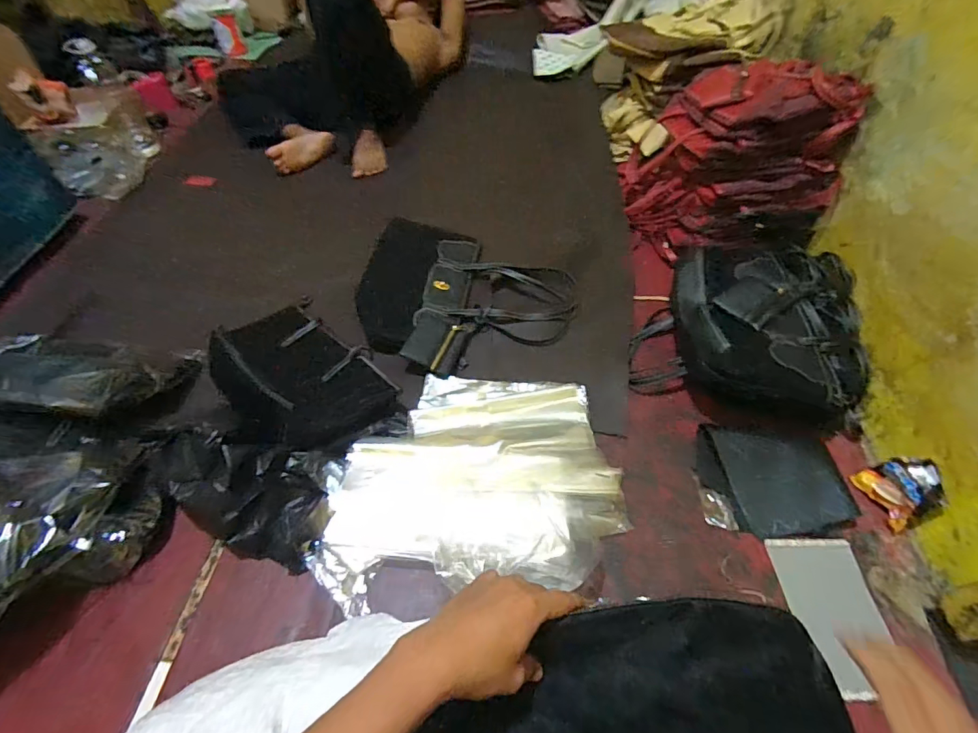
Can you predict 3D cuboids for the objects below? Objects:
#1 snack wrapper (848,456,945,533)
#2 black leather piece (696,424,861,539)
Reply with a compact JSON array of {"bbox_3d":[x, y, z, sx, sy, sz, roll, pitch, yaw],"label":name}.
[{"bbox_3d":[0.641,0.191,0.715,0.039,0.101,0.100,-3,52,-5],"label":"snack wrapper"},{"bbox_3d":[0.465,0.186,0.744,0.237,0.048,0.164,9,52,4],"label":"black leather piece"}]

